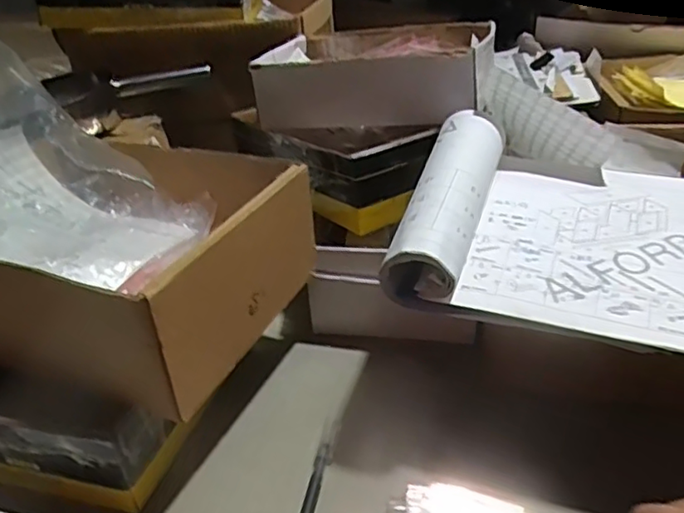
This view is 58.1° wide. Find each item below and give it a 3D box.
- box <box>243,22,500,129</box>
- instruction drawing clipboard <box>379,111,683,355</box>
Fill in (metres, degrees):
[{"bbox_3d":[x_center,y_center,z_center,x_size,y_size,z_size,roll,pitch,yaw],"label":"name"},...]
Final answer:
[{"bbox_3d":[0.036,-0.196,0.642,0.228,0.067,0.180,6,32,19],"label":"box"},{"bbox_3d":[0.214,-0.026,0.437,0.319,0.063,0.215,7,35,20],"label":"instruction drawing clipboard"}]

